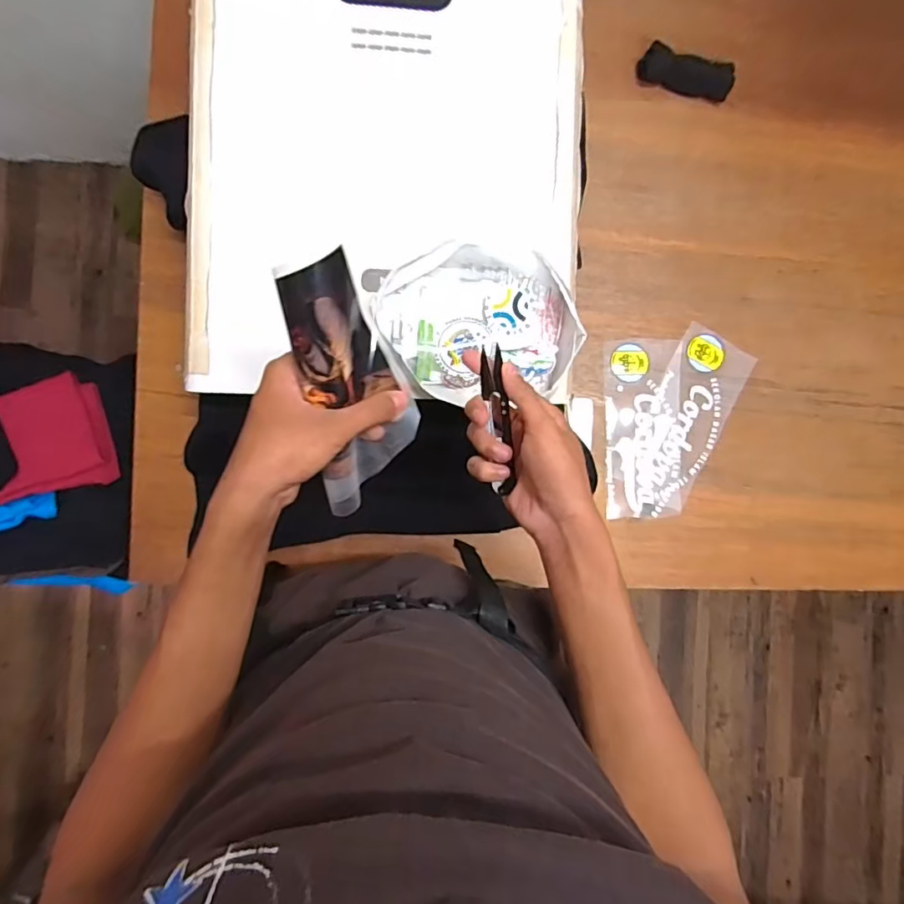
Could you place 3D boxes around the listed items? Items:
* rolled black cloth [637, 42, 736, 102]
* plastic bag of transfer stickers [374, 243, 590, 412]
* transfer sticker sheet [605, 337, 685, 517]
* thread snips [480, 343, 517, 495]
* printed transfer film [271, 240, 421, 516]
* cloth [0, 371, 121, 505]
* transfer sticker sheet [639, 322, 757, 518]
[{"bbox_3d":[0.325,-0.526,0.755,0.128,0.023,0.049,12,87,-6],"label":"rolled black cloth"},{"bbox_3d":[0.028,-0.123,0.540,0.191,0.046,0.162,-15,95,-7],"label":"plastic bag of transfer stickers"},{"bbox_3d":[0.266,-0.032,0.758,0.108,0.007,0.244,1,89,-5],"label":"transfer sticker sheet"},{"bbox_3d":[0.038,-0.025,0.447,0.019,0.015,0.119,-8,95,-5],"label":"thread snips"},{"bbox_3d":[-0.069,-0.043,0.399,0.077,0.028,0.197,-11,125,-5],"label":"printed transfer film"},{"bbox_3d":[-0.661,-0.017,0.846,0.224,0.054,0.178,-12,90,-7],"label":"cloth"},{"bbox_3d":[0.329,-0.037,0.763,0.106,0.008,0.262,25,88,-4],"label":"transfer sticker sheet"}]

